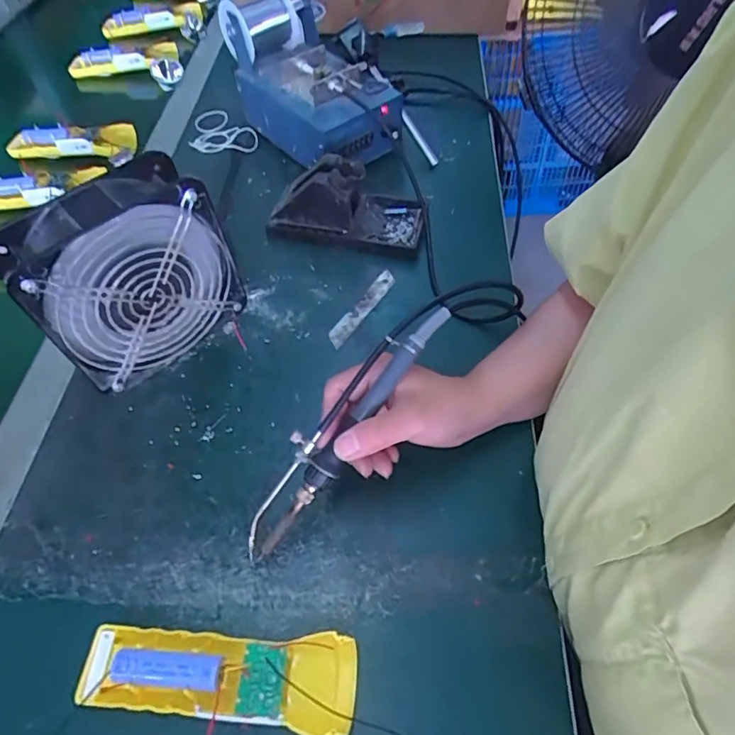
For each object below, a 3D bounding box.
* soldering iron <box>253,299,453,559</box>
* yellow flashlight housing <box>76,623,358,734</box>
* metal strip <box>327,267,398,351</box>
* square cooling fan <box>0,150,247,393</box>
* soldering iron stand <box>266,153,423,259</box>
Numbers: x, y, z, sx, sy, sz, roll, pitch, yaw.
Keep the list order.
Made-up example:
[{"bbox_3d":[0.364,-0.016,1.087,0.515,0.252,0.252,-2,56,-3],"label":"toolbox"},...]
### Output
[{"bbox_3d":[-0.016,0.037,0.341,0.030,0.021,0.205,36,86,24],"label":"soldering iron"},{"bbox_3d":[-0.088,0.183,0.302,0.161,0.033,0.049,1,56,3],"label":"yellow flashlight housing"},{"bbox_3d":[-0.005,-0.056,0.483,0.017,0.005,0.097,32,64,15],"label":"metal strip"},{"bbox_3d":[-0.183,-0.068,0.408,0.144,0.150,0.059,-35,61,-19],"label":"square cooling fan"},{"bbox_3d":[-0.022,-0.171,0.517,0.152,0.072,0.080,8,57,8],"label":"soldering iron stand"}]

